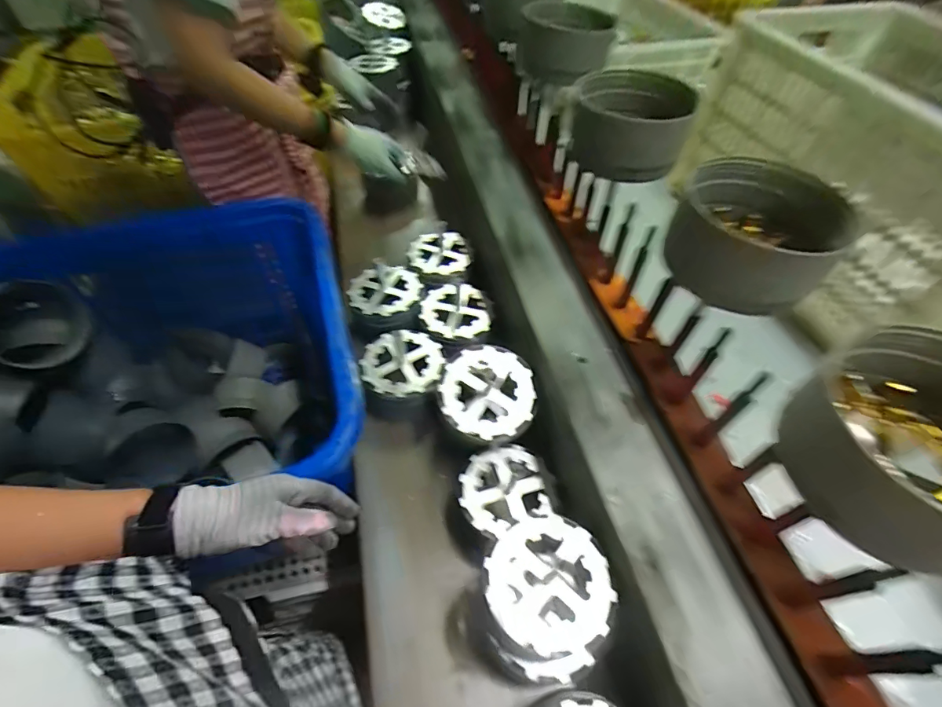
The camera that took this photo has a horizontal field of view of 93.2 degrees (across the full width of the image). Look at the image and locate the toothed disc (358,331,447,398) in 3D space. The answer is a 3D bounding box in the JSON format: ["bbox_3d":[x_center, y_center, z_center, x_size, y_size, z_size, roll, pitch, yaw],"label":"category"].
[{"bbox_3d":[-0.106,0.011,0.705,0.123,0.019,0.123,-1,48,1],"label":"toothed disc"}]

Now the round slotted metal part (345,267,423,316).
[{"bbox_3d":[-0.155,-0.116,0.802,0.126,0.011,0.115,-1,48,1],"label":"round slotted metal part"}]

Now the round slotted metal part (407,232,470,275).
[{"bbox_3d":[-0.065,-0.196,0.863,0.110,0.018,0.117,-1,48,1],"label":"round slotted metal part"}]

